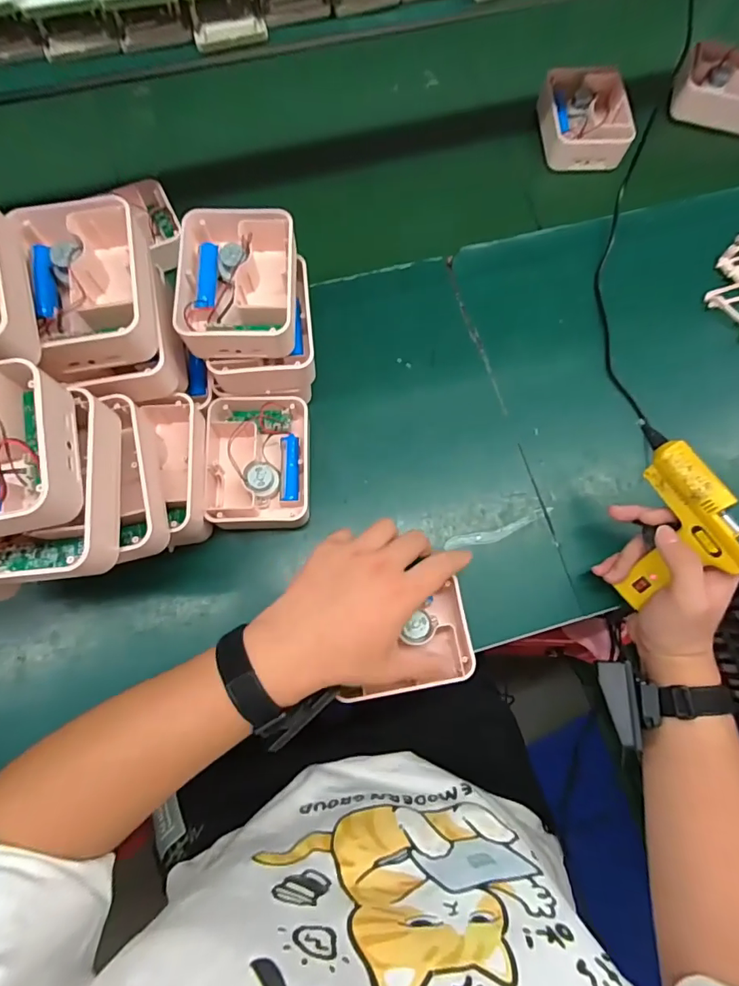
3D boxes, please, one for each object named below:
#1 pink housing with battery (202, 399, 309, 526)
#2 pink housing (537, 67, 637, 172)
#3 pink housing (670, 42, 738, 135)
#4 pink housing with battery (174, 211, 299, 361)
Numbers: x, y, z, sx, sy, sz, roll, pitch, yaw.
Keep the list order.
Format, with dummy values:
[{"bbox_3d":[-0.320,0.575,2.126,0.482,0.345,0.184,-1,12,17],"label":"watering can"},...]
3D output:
[{"bbox_3d":[-0.111,-0.030,0.468,0.097,0.050,0.126,1,77,-1],"label":"pink housing with battery"},{"bbox_3d":[0.279,-0.491,0.614,0.105,0.041,0.123,-3,77,-2],"label":"pink housing"},{"bbox_3d":[0.482,-0.544,0.633,0.131,0.043,0.089,21,78,4],"label":"pink housing"},{"bbox_3d":[-0.117,-0.190,0.425,0.098,0.047,0.137,-3,74,-2],"label":"pink housing with battery"}]

